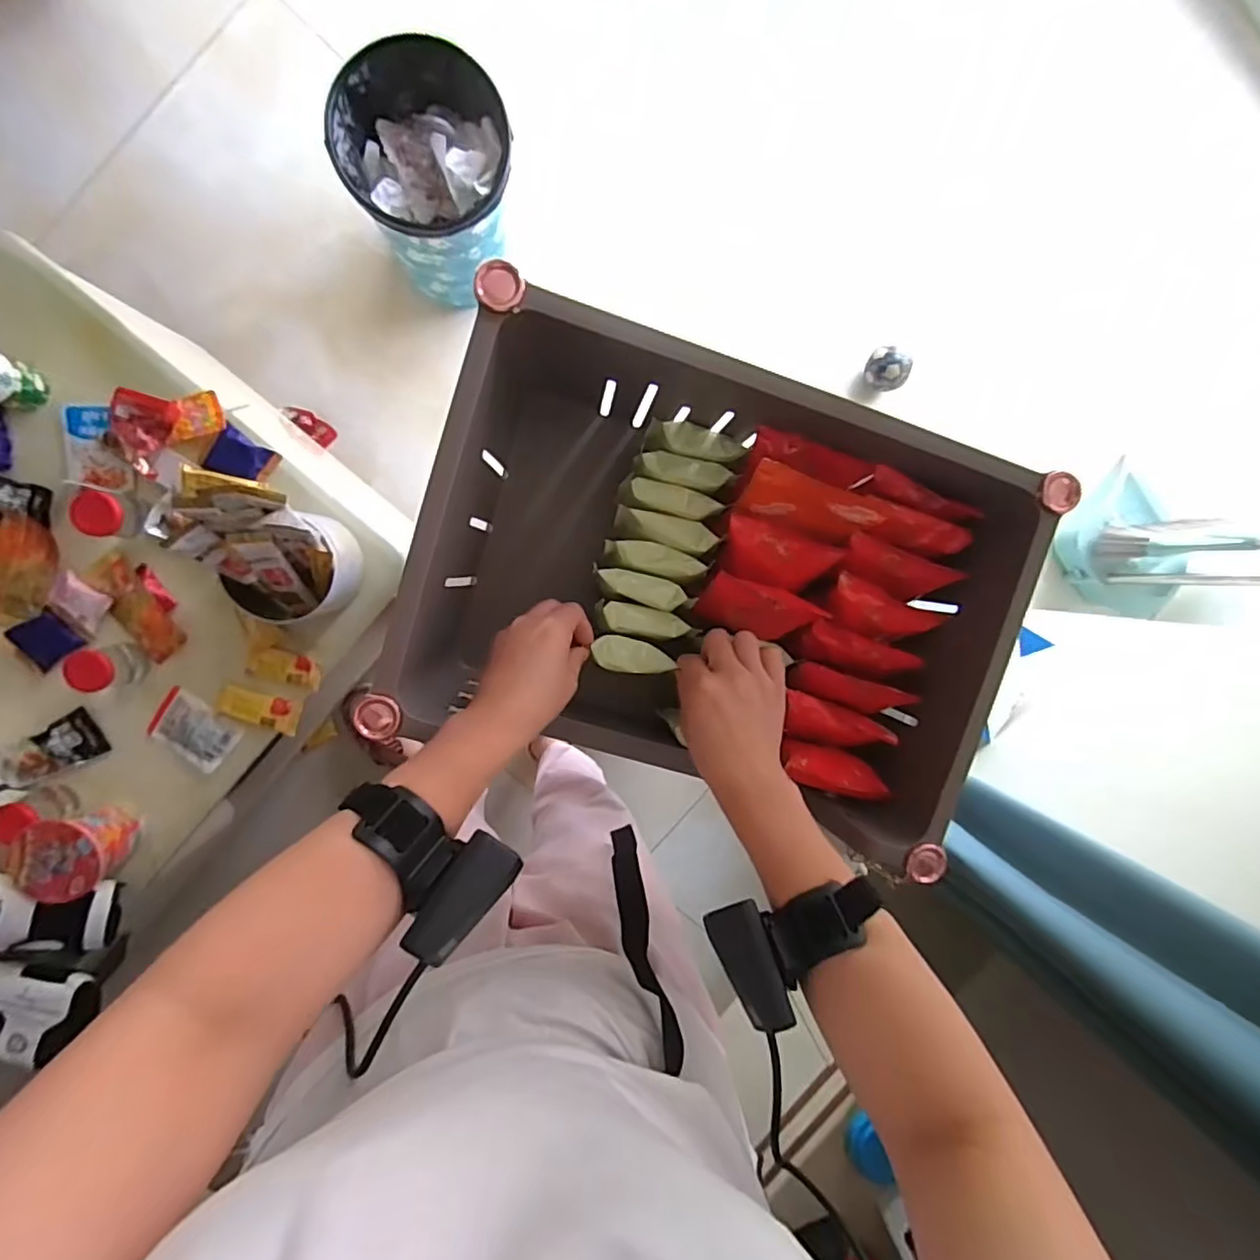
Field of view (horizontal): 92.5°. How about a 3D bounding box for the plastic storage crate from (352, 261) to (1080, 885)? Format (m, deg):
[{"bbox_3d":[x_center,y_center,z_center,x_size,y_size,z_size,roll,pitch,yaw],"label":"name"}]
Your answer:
[{"bbox_3d":[0.058,-0.032,0.477,0.405,0.163,0.288,16,94,-7],"label":"plastic storage crate"}]

